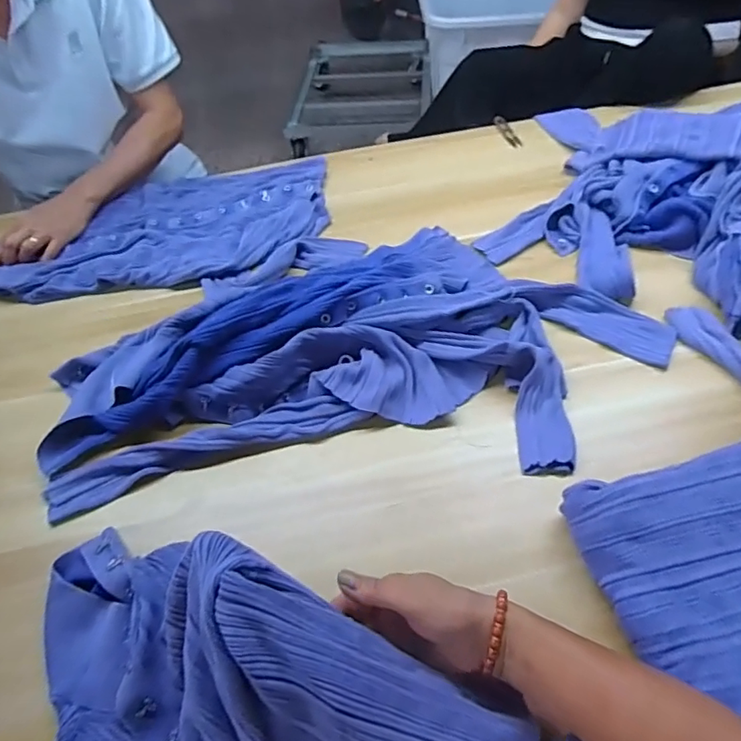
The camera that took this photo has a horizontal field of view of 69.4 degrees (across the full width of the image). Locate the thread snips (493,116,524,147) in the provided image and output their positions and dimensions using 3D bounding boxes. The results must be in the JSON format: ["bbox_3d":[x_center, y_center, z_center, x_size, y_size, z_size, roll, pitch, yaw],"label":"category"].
[{"bbox_3d":[0.251,-0.446,0.995,0.024,0.007,0.119,-10,50,-4],"label":"thread snips"}]

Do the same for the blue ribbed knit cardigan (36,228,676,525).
[{"bbox_3d":[-0.015,-0.044,0.656,0.730,0.072,0.395,-8,50,-1],"label":"blue ribbed knit cardigan"}]

